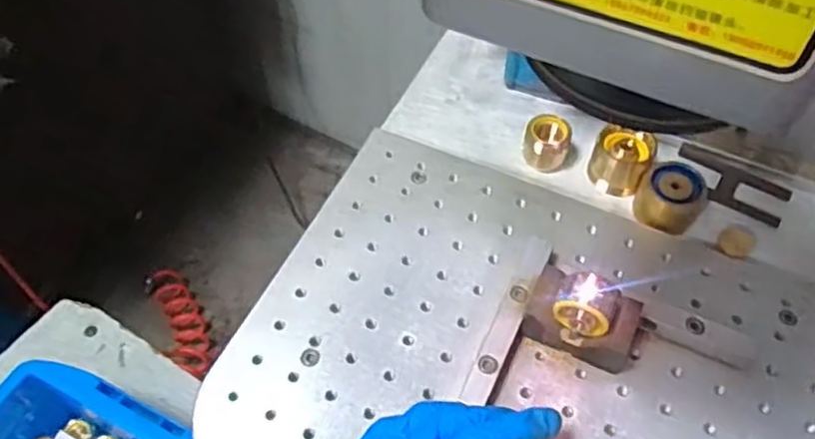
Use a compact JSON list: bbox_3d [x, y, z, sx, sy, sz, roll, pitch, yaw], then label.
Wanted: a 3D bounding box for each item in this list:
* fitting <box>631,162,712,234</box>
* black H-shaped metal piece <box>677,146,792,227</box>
[{"bbox_3d":[0.176,-0.017,0.471,0.040,0.025,0.040,35,63,21],"label":"fitting"},{"bbox_3d":[0.225,-0.024,0.497,0.077,0.004,0.039,28,61,18],"label":"black H-shaped metal piece"}]

